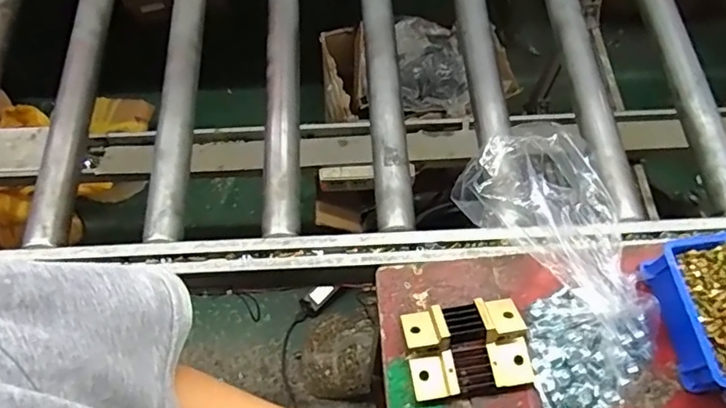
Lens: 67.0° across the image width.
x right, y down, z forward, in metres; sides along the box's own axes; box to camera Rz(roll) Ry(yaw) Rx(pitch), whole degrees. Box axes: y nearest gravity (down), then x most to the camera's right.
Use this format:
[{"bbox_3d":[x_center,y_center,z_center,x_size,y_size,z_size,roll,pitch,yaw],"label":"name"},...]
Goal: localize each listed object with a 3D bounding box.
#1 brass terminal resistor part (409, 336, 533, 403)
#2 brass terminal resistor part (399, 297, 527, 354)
[{"bbox_3d":[0.113,0.172,0.566,0.124,0.024,0.045,-10,65,-4],"label":"brass terminal resistor part"},{"bbox_3d":[0.106,0.127,0.584,0.125,0.034,0.050,-8,65,-3],"label":"brass terminal resistor part"}]

